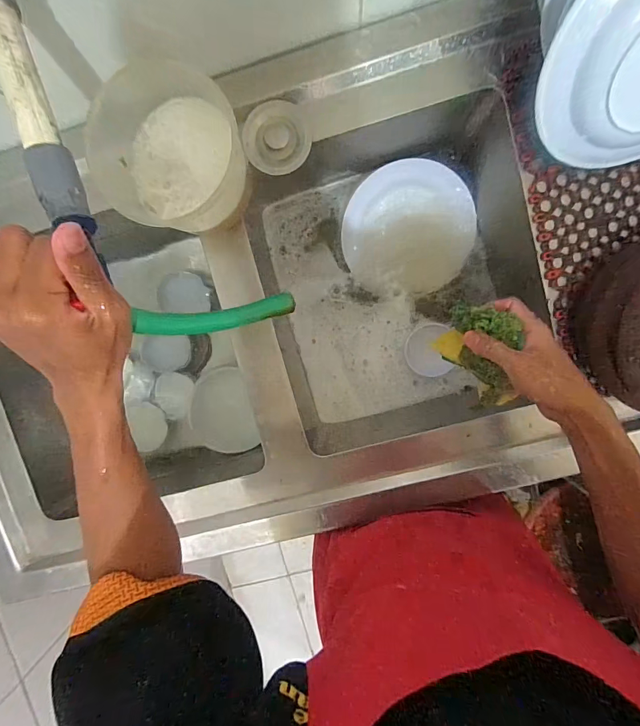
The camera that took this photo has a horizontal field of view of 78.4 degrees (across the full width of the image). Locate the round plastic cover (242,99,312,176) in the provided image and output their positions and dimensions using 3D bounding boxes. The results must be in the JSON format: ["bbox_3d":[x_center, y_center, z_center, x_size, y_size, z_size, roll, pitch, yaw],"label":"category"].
[{"bbox_3d":[-0.053,-0.278,0.486,0.081,0.015,0.079,0,96,4],"label":"round plastic cover"}]

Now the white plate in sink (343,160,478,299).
[{"bbox_3d":[0.151,-0.226,0.669,0.217,0.030,0.207,0,96,4],"label":"white plate in sink"}]

